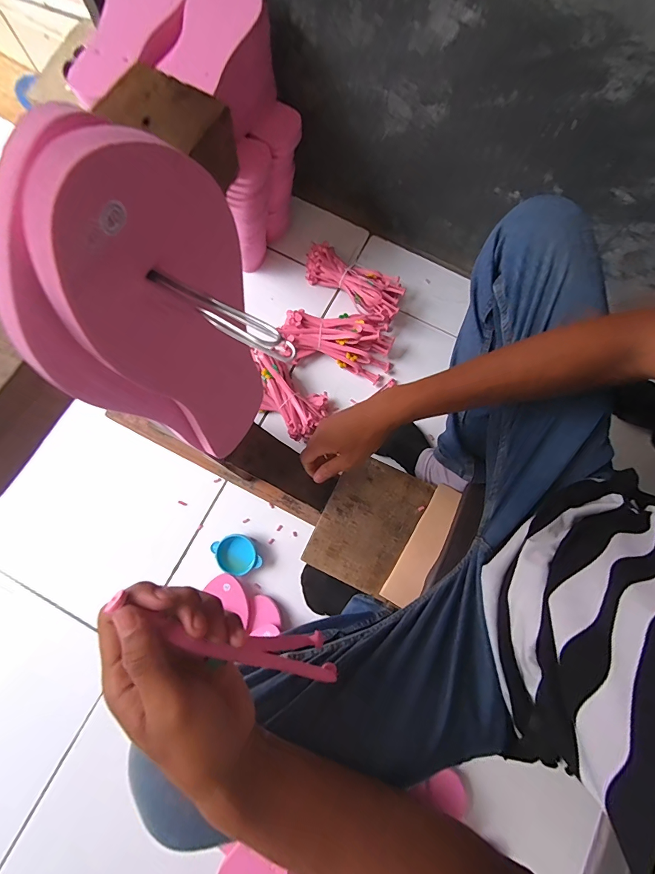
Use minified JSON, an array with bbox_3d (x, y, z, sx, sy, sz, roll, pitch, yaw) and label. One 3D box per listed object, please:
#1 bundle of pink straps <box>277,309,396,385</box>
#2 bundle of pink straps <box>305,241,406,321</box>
[{"bbox_3d":[0.019,-0.191,0.745,0.221,0.059,0.121,13,78,2],"label":"bundle of pink straps"},{"bbox_3d":[0.058,-0.313,0.766,0.214,0.067,0.091,35,80,6],"label":"bundle of pink straps"}]

